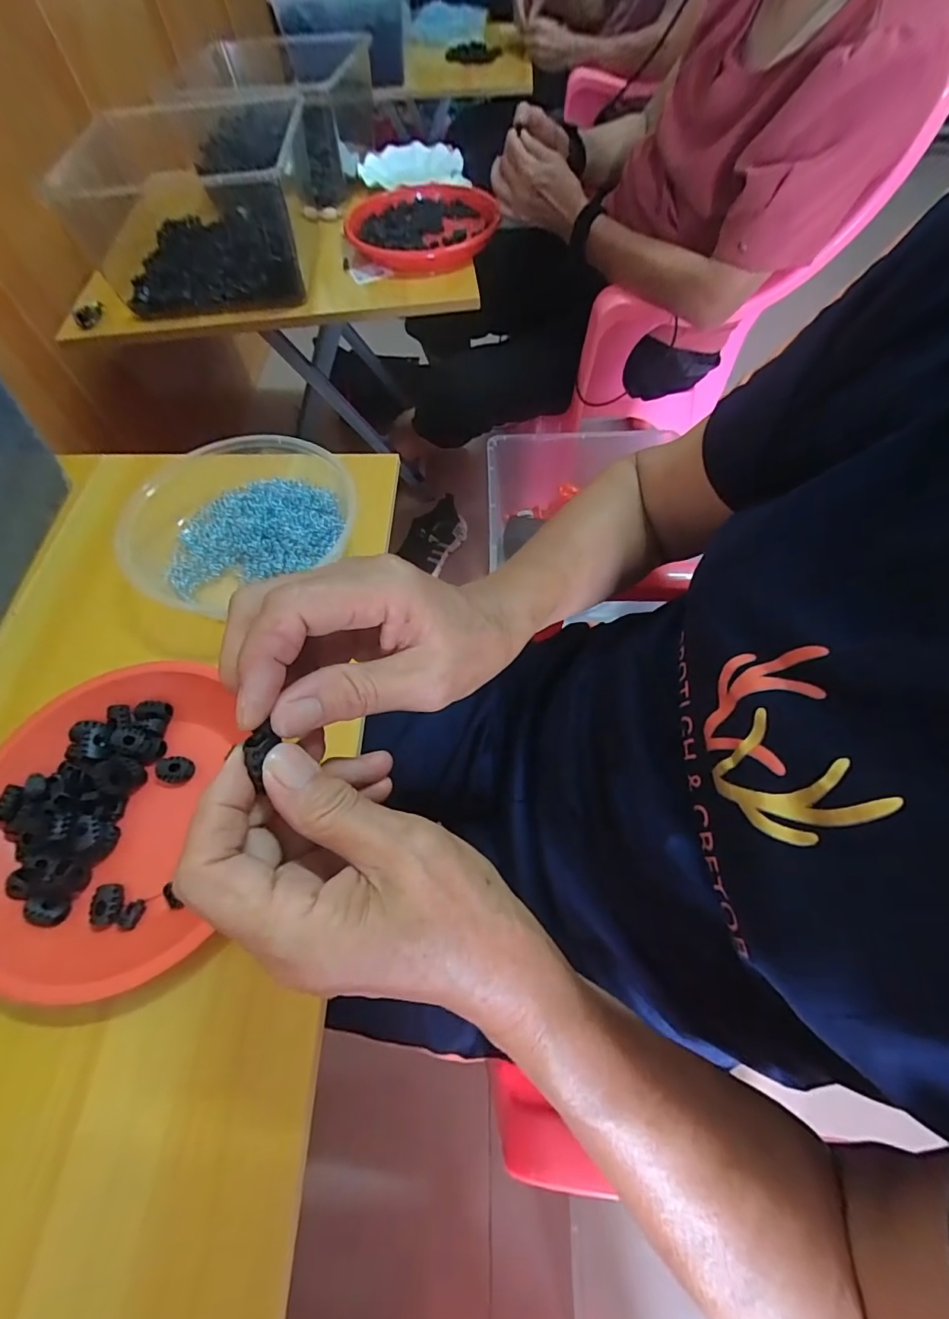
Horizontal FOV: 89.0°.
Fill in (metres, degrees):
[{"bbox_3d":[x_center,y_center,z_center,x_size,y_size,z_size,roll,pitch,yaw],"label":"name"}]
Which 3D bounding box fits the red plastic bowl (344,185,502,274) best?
[{"bbox_3d":[-0.093,-0.714,0.783,0.233,0.044,0.269,-15,62,-7],"label":"red plastic bowl"}]

